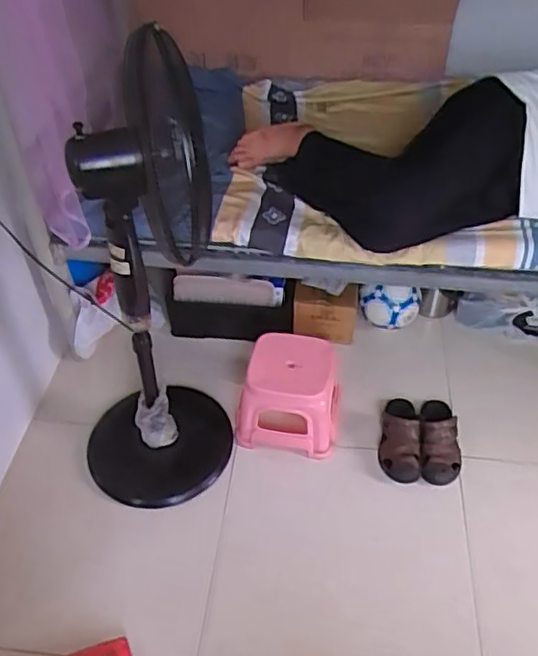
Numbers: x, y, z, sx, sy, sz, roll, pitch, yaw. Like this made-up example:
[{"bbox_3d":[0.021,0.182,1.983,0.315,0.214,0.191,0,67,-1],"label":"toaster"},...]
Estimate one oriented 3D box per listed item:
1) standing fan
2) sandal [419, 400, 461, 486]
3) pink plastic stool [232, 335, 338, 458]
[{"bbox_3d":[-0.303,-0.024,1.356,0.308,1.187,0.395,-26,50,-22],"label":"standing fan"},{"bbox_3d":[0.457,0.288,1.641,0.114,0.098,0.281,7,46,9],"label":"sandal"},{"bbox_3d":[0.054,0.176,1.649,0.270,0.225,0.237,7,46,8],"label":"pink plastic stool"}]

